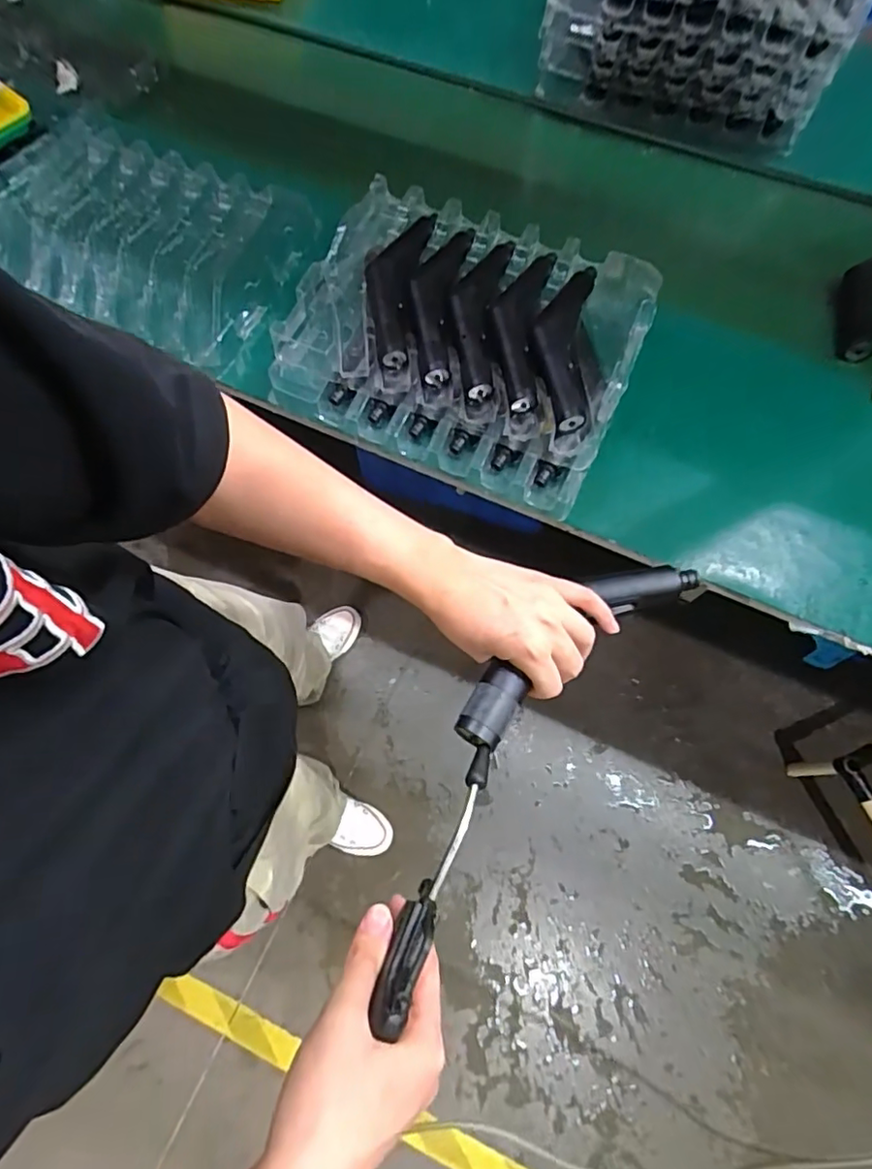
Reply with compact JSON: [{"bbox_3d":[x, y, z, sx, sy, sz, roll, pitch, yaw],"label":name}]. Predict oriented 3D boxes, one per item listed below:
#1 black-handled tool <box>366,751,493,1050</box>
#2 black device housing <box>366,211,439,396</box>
[{"bbox_3d":[0.003,0.167,0.343,0.020,0.016,0.163,21,51,11],"label":"black-handled tool"},{"bbox_3d":[-0.053,-0.353,0.710,0.074,0.038,0.241,7,70,3],"label":"black device housing"}]

